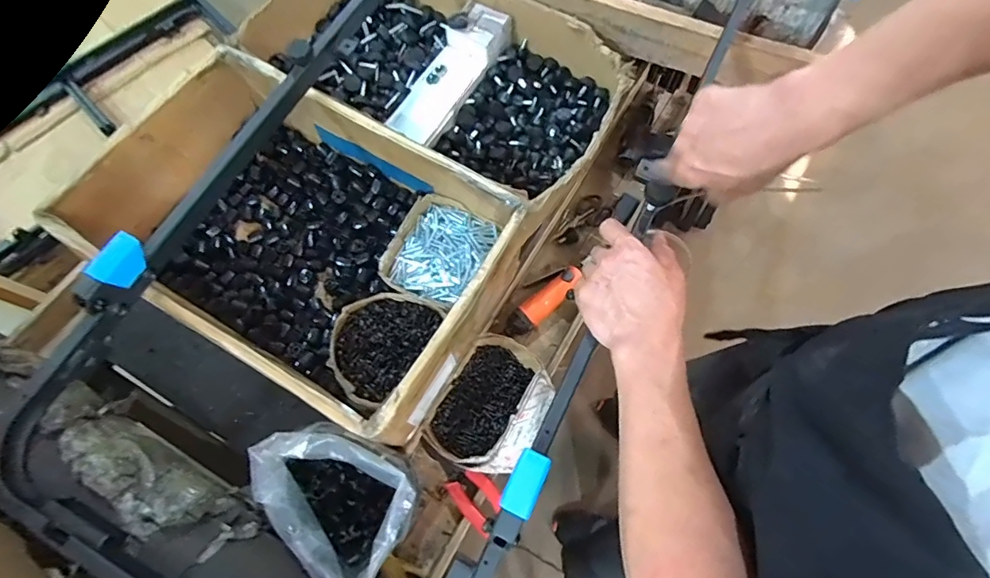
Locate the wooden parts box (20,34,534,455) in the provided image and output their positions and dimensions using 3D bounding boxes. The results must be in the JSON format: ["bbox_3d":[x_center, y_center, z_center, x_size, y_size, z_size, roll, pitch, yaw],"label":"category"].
[{"bbox_3d":[-0.260,-0.070,0.669,0.520,0.163,0.337,29,72,10],"label":"wooden parts box"}]

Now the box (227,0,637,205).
[{"bbox_3d":[-0.096,-0.355,0.799,0.592,0.138,0.328,30,72,10],"label":"box"}]

